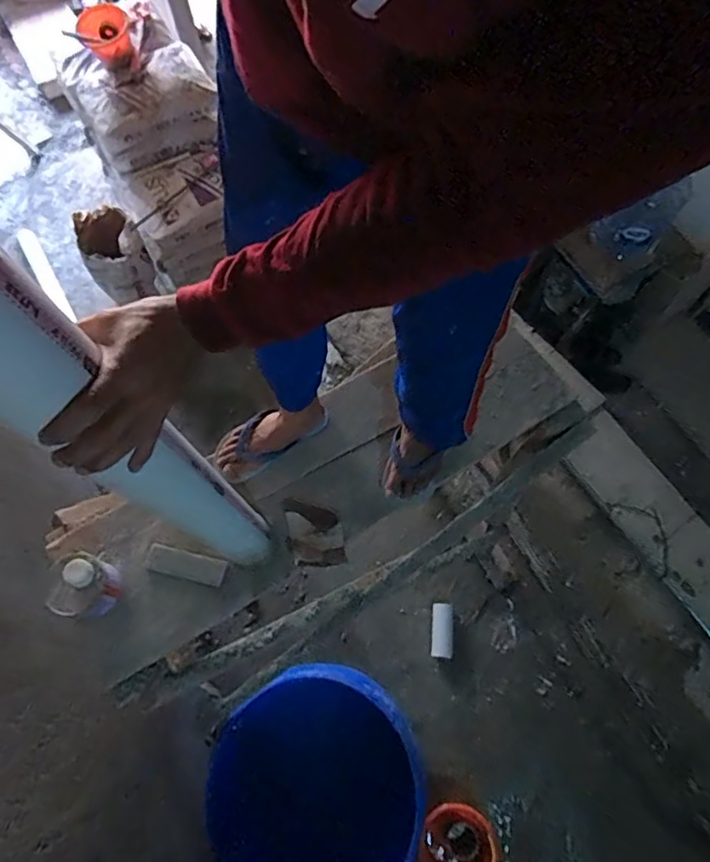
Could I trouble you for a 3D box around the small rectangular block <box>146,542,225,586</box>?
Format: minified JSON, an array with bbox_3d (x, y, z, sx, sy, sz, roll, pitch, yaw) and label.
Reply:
[{"bbox_3d":[-0.317,0.251,1.046,0.146,0.017,0.050,12,69,6],"label":"small rectangular block"}]

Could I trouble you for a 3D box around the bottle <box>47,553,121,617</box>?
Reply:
[{"bbox_3d":[-0.469,0.275,0.980,0.092,0.136,0.102,11,69,5],"label":"bottle"}]

